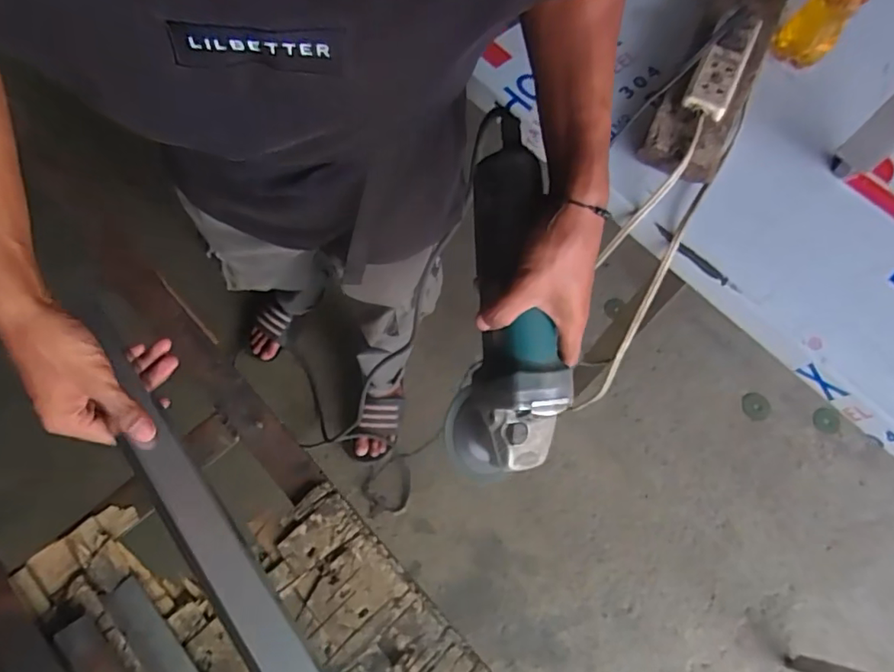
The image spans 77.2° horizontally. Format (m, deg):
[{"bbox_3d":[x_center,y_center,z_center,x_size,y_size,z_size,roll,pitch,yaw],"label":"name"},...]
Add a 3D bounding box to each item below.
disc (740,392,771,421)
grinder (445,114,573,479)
[{"bbox_3d":[0.782,0.179,1.420,0.065,0.006,0.069,-2,74,6],"label":"disc"},{"bbox_3d":[0.052,-0.030,0.474,0.093,0.077,0.306,1,92,-2],"label":"grinder"}]

